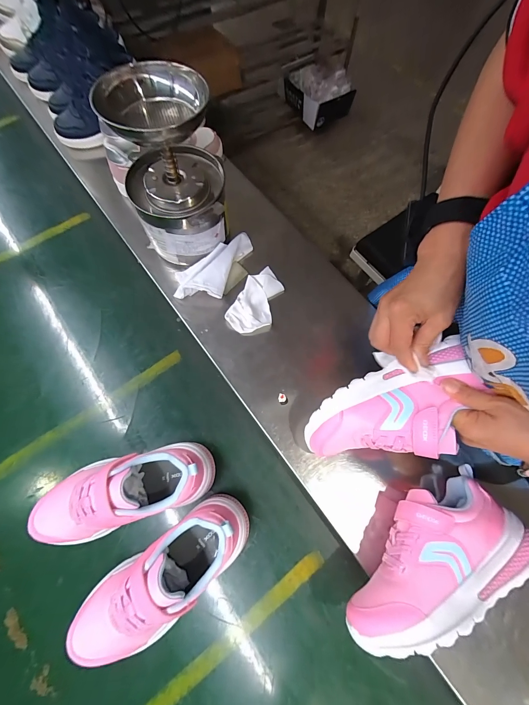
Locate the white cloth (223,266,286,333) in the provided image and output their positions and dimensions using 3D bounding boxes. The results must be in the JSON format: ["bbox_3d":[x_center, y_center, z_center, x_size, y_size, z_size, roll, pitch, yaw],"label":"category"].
[{"bbox_3d":[-0.012,-0.084,0.474,0.063,0.015,0.120,22,70,7],"label":"white cloth"}]

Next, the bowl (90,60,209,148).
[{"bbox_3d":[-0.123,-0.274,0.339,0.105,0.064,0.120,6,69,1],"label":"bowl"}]

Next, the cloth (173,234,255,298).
[{"bbox_3d":[-0.088,-0.150,0.485,0.089,0.035,0.157,25,71,8],"label":"cloth"}]

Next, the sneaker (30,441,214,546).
[{"bbox_3d":[-0.174,0.169,0.362,0.215,0.099,0.081,-14,70,-7],"label":"sneaker"}]

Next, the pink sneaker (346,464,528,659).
[{"bbox_3d":[0.179,0.217,0.315,0.216,0.067,0.100,-24,72,-10],"label":"pink sneaker"}]

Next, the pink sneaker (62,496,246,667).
[{"bbox_3d":[-0.116,0.256,0.331,0.211,0.103,0.070,-35,74,-13],"label":"pink sneaker"}]

